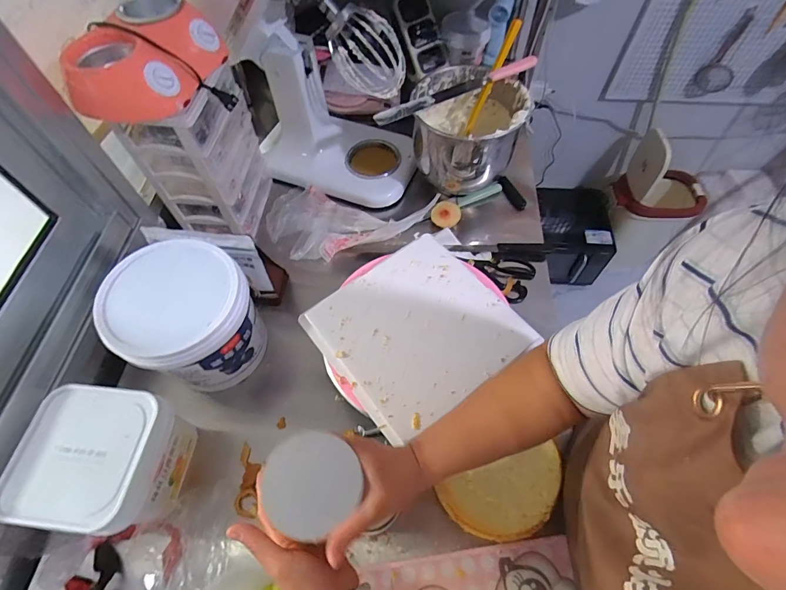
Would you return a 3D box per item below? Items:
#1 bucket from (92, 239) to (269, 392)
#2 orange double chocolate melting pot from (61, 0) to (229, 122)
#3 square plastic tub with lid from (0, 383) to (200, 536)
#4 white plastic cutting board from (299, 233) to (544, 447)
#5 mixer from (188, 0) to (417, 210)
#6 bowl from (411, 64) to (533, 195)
[{"bbox_3d":[-0.320,0.039,0.638,0.185,0.186,0.184,-1,59,1],"label":"bucket"},{"bbox_3d":[-0.366,-0.361,0.596,0.141,0.079,0.231,13,60,9],"label":"orange double chocolate melting pot"},{"bbox_3d":[-0.396,0.231,0.550,0.164,0.124,0.166,5,59,4],"label":"square plastic tub with lid"},{"bbox_3d":[0.038,0.046,0.588,0.257,0.015,0.253,-35,65,-18],"label":"white plastic cutting board"},{"bbox_3d":[-0.139,-0.439,0.746,0.373,0.480,0.198,14,61,9],"label":"mixer"},{"bbox_3d":[0.151,-0.338,0.817,0.203,0.167,0.221,-1,59,1],"label":"bowl"}]

